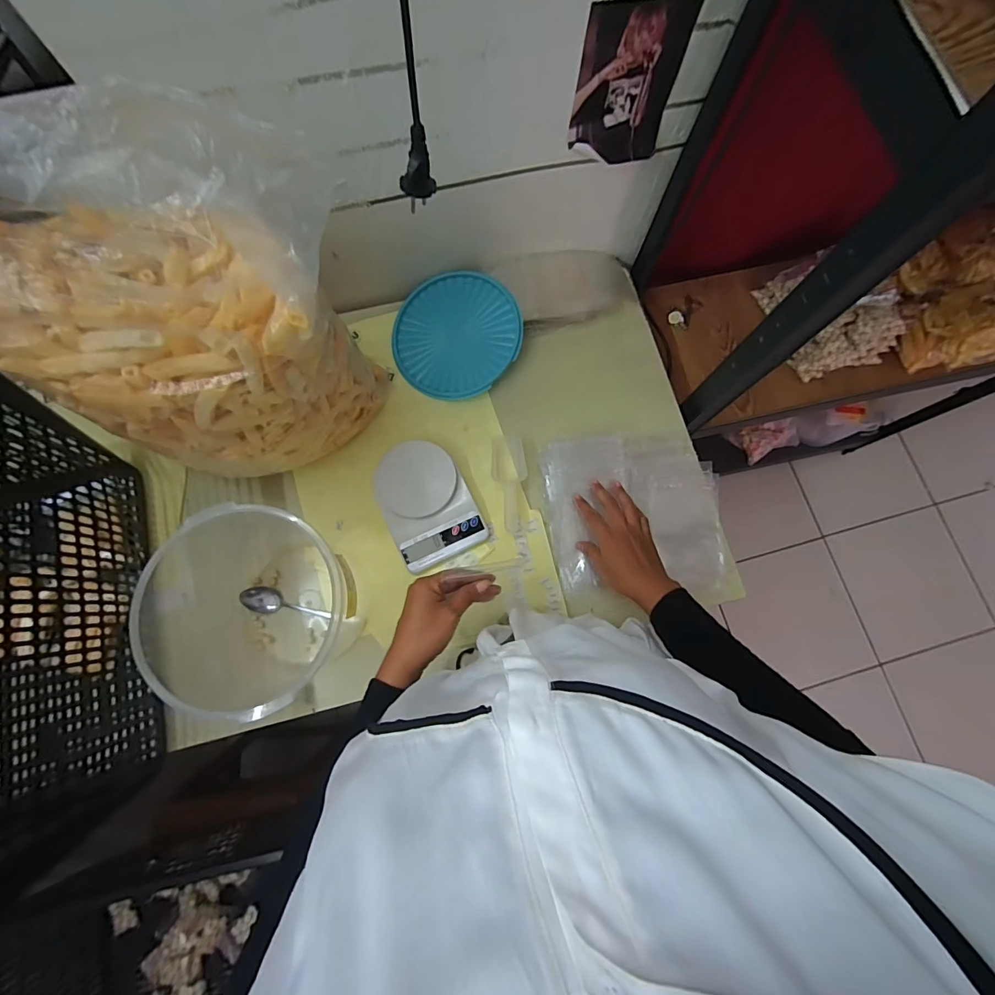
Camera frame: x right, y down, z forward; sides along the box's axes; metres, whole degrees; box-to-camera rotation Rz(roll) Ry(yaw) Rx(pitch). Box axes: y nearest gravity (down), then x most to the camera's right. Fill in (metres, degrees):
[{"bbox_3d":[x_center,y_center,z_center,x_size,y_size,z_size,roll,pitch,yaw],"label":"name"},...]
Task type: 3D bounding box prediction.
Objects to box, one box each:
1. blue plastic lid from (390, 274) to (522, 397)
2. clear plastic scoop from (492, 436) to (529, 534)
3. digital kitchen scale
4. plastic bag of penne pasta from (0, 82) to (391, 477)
[{"bbox_3d":[-0.068,-0.261,0.692,0.196,0.012,0.203,-1,85,11],"label":"blue plastic lid"},{"bbox_3d":[0.020,-0.025,0.648,0.051,0.023,0.150,-5,78,-2],"label":"clear plastic scoop"},{"bbox_3d":[-0.105,0.006,0.632,0.128,0.036,0.176,-26,79,-6],"label":"digital kitchen scale"},{"bbox_3d":[-0.286,-0.154,0.469,0.270,0.409,0.240,25,78,5],"label":"plastic bag of penne pasta"}]

